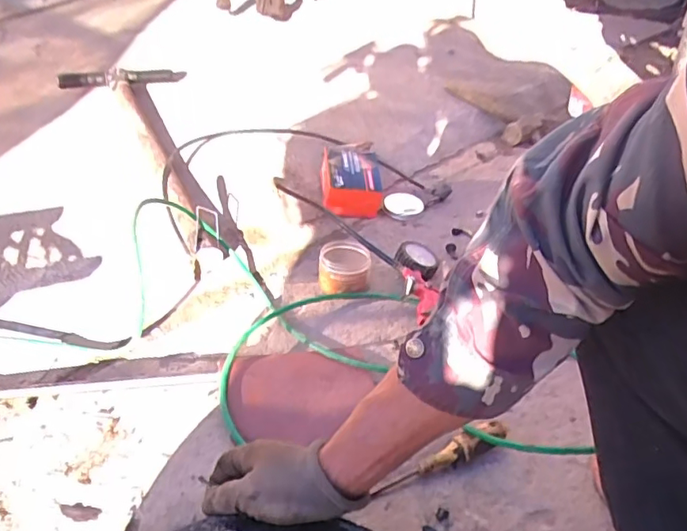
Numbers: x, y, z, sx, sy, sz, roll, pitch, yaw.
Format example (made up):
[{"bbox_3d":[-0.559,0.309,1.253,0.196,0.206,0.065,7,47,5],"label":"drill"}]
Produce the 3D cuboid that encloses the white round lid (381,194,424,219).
[{"bbox_3d":[0.125,-0.128,1.152,0.084,0.021,0.090,1,34,-1],"label":"white round lid"}]

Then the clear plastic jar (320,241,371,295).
[{"bbox_3d":[0.002,0.000,0.933,0.081,0.053,0.102,4,34,2],"label":"clear plastic jar"}]

